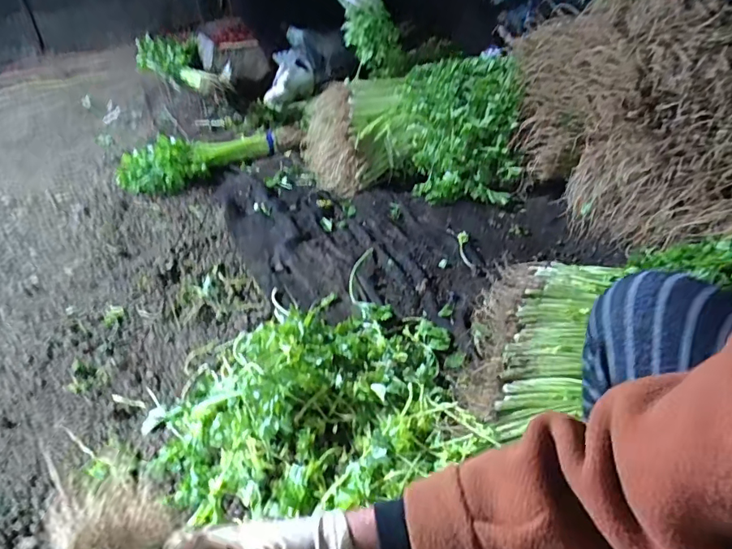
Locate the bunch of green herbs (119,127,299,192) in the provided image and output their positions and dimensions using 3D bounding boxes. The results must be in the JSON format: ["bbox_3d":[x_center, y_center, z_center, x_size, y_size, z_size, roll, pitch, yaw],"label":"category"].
[{"bbox_3d":[-0.468,-0.375,1.509,0.532,0.078,0.213,-19,44,-17],"label":"bunch of green herbs"}]

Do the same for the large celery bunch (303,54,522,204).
[{"bbox_3d":[0.098,-0.398,1.335,0.561,0.245,0.355,3,42,6],"label":"large celery bunch"}]

